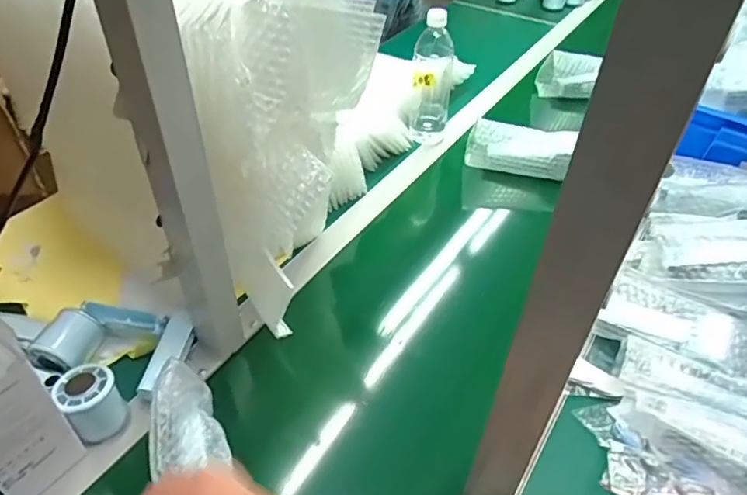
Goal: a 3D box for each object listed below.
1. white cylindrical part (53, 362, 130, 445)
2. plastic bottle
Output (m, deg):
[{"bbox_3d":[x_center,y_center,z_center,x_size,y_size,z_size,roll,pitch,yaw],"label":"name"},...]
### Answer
[{"bbox_3d":[-0.285,0.157,0.568,0.056,0.062,0.052,2,44,-2],"label":"white cylindrical part"},{"bbox_3d":[0.098,-0.277,0.937,0.072,0.221,0.074,7,44,4],"label":"plastic bottle"}]

